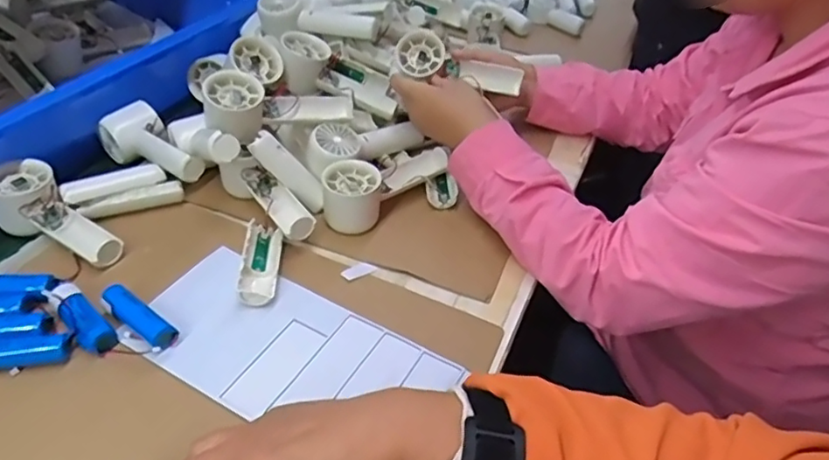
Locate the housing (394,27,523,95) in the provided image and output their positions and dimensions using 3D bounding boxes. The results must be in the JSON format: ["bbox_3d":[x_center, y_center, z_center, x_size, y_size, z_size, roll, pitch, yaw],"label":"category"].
[{"bbox_3d":[0.053,-0.191,0.690,0.148,0.040,0.046,16,42,-8],"label":"housing"}]

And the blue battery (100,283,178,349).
[{"bbox_3d":[-0.226,0.072,0.485,0.074,0.022,0.021,28,45,23],"label":"blue battery"}]

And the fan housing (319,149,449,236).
[{"bbox_3d":[-0.030,-0.055,0.623,0.063,0.050,0.154,32,48,26],"label":"fan housing"}]

